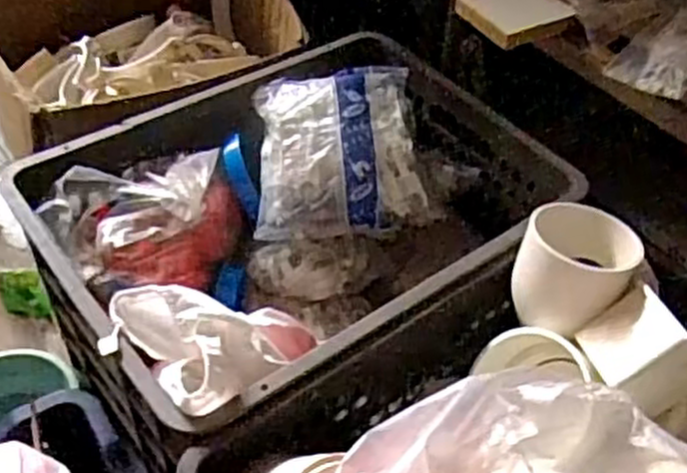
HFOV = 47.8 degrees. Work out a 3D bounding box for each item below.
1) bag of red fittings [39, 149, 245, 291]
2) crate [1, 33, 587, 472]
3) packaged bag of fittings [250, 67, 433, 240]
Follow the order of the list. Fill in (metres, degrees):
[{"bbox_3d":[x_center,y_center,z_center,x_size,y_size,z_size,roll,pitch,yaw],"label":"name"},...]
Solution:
[{"bbox_3d":[-0.195,-0.015,0.779,0.188,0.094,0.127,-10,49,-15],"label":"bag of red fittings"},{"bbox_3d":[-0.042,-0.015,0.812,0.494,0.160,0.375,-25,54,-27],"label":"crate"},{"bbox_3d":[-0.011,-0.095,0.840,0.177,0.065,0.194,-11,77,12],"label":"packaged bag of fittings"}]

